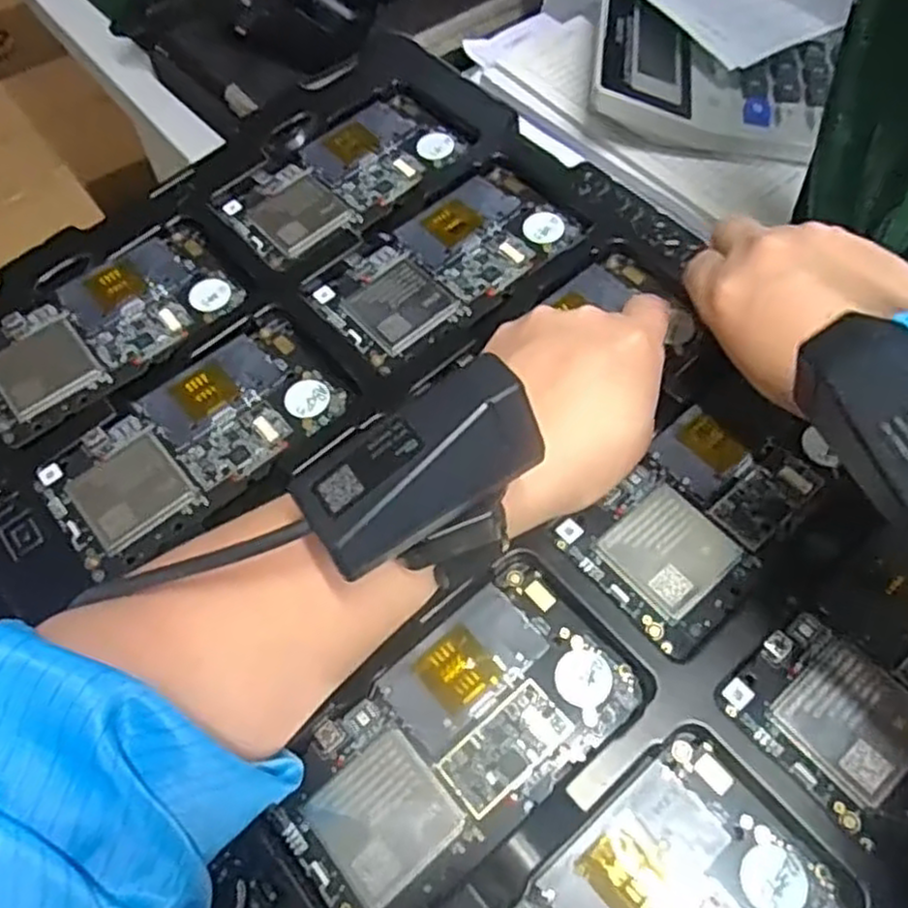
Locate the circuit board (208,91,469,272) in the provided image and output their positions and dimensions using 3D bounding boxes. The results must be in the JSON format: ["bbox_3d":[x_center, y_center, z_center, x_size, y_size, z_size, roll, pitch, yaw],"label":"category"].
[{"bbox_3d":[-0.059,-0.148,0.399,0.123,0.010,0.066,-35,64,-17],"label":"circuit board"}]

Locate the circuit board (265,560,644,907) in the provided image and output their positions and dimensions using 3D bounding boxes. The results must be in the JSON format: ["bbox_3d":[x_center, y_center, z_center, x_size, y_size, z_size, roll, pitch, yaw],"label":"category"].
[{"bbox_3d":[-0.001,0.100,0.262,0.128,0.004,0.067,-40,67,-14],"label":"circuit board"}]

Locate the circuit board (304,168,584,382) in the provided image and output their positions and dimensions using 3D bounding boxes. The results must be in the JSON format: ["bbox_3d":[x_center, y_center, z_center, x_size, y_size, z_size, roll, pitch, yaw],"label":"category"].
[{"bbox_3d":[-0.005,-0.093,0.364,0.126,0.011,0.067,-36,64,-17],"label":"circuit board"}]

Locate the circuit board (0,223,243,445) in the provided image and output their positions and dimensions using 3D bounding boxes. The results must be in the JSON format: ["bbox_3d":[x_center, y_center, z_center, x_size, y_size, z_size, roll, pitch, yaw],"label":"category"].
[{"bbox_3d":[-0.168,-0.062,0.360,0.126,0.007,0.068,-34,64,-16],"label":"circuit board"}]

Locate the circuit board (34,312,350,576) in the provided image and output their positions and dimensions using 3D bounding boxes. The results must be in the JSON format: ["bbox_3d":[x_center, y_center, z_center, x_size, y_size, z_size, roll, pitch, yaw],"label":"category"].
[{"bbox_3d":[-0.114,-0.008,0.325,0.125,0.006,0.067,-35,64,-17],"label":"circuit board"}]

